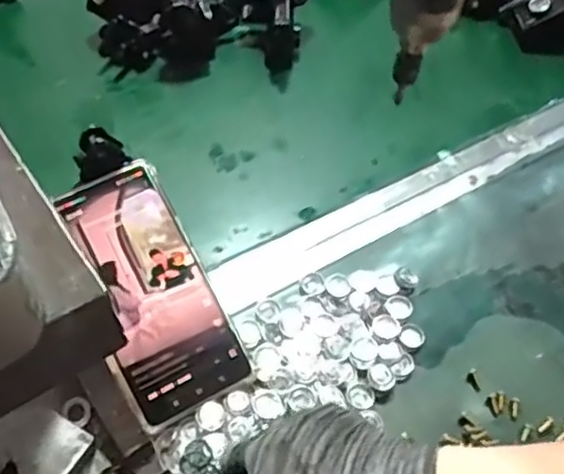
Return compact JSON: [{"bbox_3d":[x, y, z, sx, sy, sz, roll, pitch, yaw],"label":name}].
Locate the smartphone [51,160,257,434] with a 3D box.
[{"bbox_3d":[-0.085,0.032,0.430,0.075,0.007,0.165,-21,76,-18],"label":"smartphone"}]

